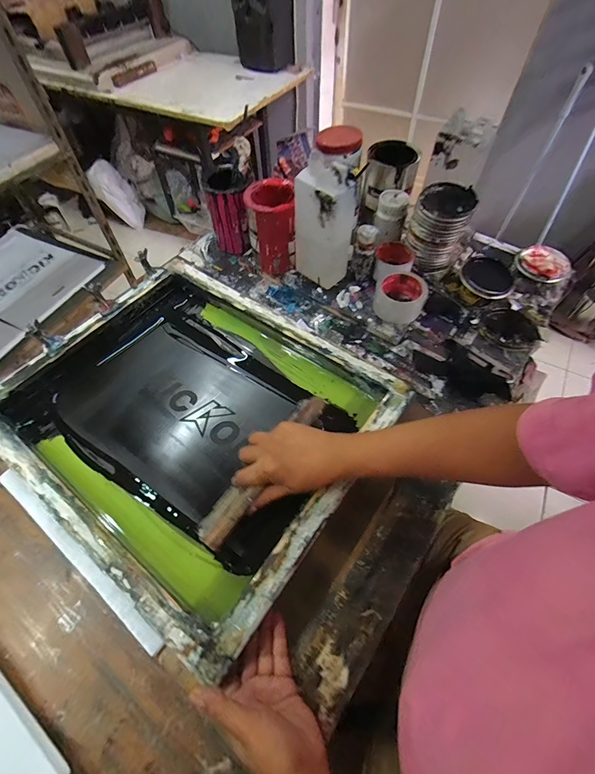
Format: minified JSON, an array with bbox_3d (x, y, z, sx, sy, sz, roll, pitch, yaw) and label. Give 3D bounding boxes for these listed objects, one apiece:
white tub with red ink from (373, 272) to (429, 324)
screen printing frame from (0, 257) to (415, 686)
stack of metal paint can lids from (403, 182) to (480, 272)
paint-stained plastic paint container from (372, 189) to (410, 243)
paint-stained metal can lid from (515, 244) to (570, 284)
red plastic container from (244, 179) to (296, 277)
[{"bbox_3d":[0.199,-0.176,0.652,0.093,0.062,0.084,21,61,14],"label":"white tub with red ink"},{"bbox_3d":[-0.170,0.030,0.550,0.549,0.074,0.444,32,65,21],"label":"screen printing frame"},{"bbox_3d":[0.278,-0.316,0.669,0.104,0.130,0.101,27,63,17],"label":"stack of metal paint can lids"},{"bbox_3d":[0.198,-0.365,0.721,0.062,0.077,0.061,13,60,10],"label":"paint-stained plastic paint container"},{"bbox_3d":[0.522,-0.265,0.719,0.092,0.020,0.100,-1,58,1],"label":"paint-stained metal can lid"},{"bbox_3d":[-0.052,-0.326,0.694,0.088,0.139,0.106,-5,58,-1],"label":"red plastic container"}]

